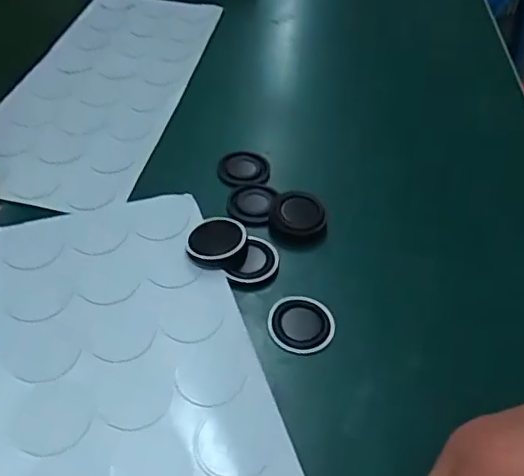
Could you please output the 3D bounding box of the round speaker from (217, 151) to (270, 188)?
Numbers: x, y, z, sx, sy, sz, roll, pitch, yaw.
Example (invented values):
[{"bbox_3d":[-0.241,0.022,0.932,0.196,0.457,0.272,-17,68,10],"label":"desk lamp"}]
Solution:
[{"bbox_3d":[-0.014,-0.053,0.426,0.037,0.006,0.041,3,46,-1],"label":"round speaker"}]

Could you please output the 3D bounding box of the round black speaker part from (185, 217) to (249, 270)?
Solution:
[{"bbox_3d":[-0.029,0.004,0.364,0.038,0.012,0.039,-1,47,-5],"label":"round black speaker part"}]

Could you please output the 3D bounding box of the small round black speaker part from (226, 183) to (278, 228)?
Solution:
[{"bbox_3d":[-0.008,-0.024,0.399,0.031,0.006,0.038,10,47,5],"label":"small round black speaker part"}]

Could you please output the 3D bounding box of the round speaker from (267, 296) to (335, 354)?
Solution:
[{"bbox_3d":[0.024,0.050,0.333,0.037,0.004,0.038,2,46,-2],"label":"round speaker"}]

